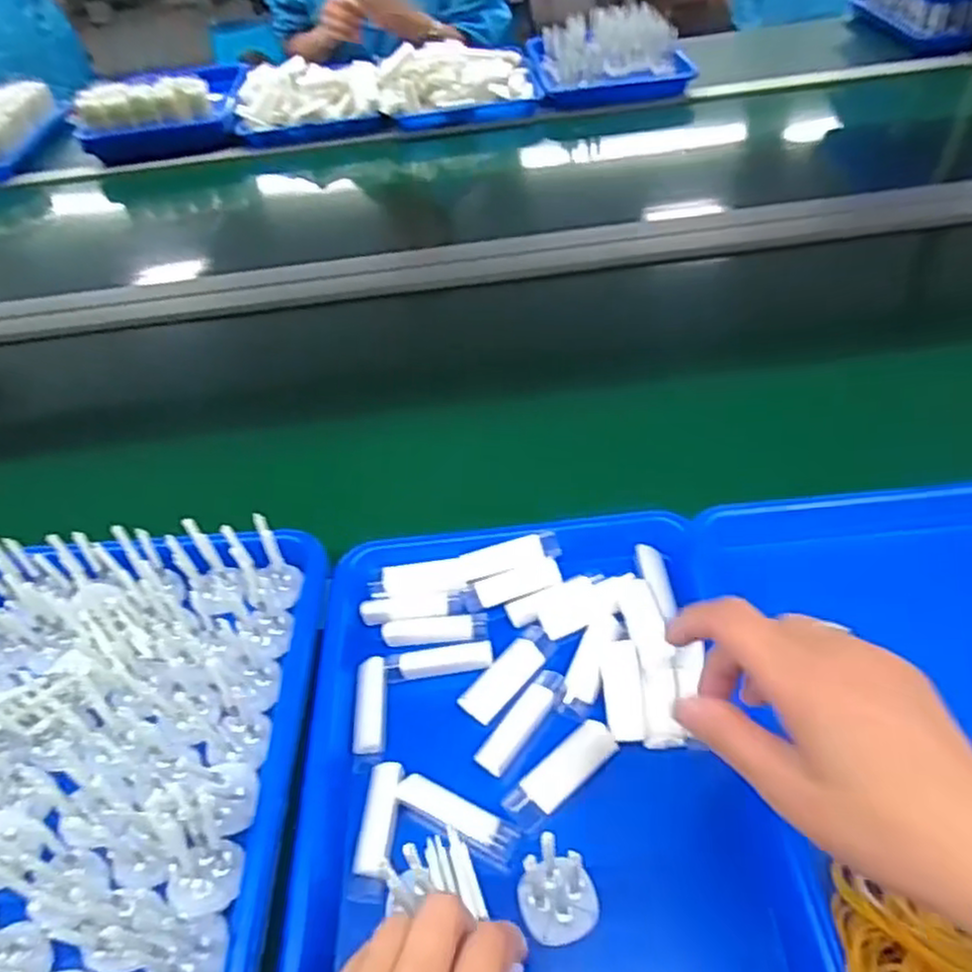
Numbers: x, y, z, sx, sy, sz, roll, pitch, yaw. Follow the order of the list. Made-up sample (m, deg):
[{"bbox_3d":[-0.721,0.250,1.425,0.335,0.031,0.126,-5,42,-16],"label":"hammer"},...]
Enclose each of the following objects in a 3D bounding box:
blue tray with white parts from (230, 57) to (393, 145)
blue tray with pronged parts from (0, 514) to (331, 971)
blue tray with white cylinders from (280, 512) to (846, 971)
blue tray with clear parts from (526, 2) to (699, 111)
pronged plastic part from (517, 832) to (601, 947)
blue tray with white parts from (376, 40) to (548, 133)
[{"bbox_3d":[-0.287,-0.653,1.192,0.255,0.081,0.181,-9,45,-1],"label":"blue tray with white parts"},{"bbox_3d":[-0.229,0.161,0.383,0.247,0.069,0.319,-4,45,4],"label":"blue tray with pronged parts"},{"bbox_3d":[0.026,0.156,0.380,0.241,0.044,0.324,-5,45,2],"label":"blue tray with white cylinders"},{"bbox_3d":[0.212,-0.764,1.258,0.262,0.080,0.273,-7,45,1],"label":"blue tray with clear parts"},{"bbox_3d":[0.034,0.190,0.334,0.037,0.039,0.036,-5,45,3],"label":"pronged plastic part"},{"bbox_3d":[-0.053,-0.694,1.200,0.264,0.078,0.193,-9,45,-2],"label":"blue tray with white parts"}]

